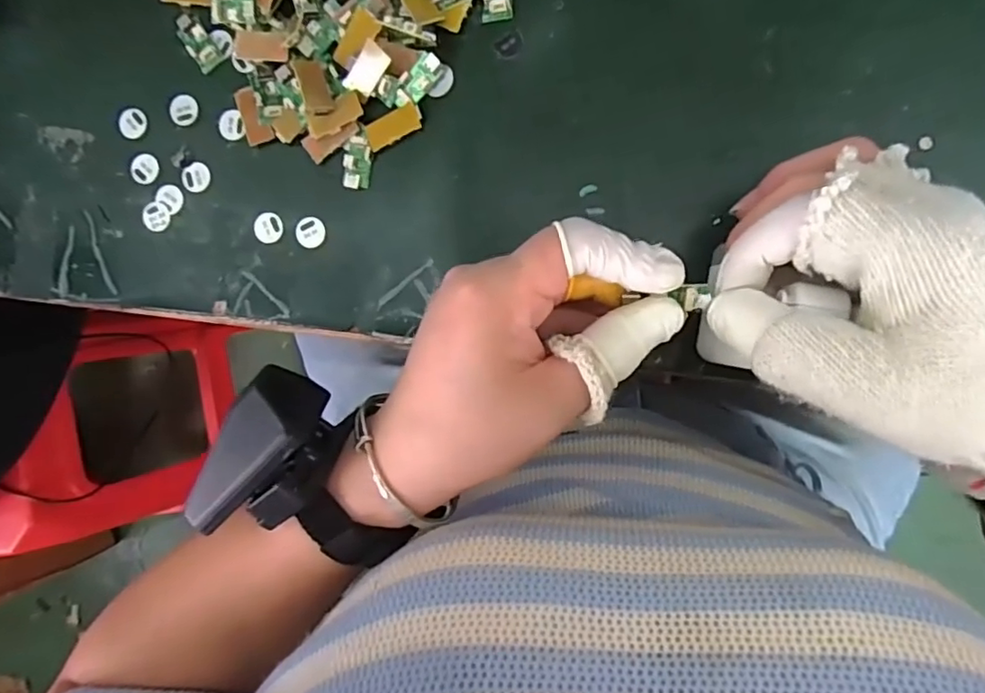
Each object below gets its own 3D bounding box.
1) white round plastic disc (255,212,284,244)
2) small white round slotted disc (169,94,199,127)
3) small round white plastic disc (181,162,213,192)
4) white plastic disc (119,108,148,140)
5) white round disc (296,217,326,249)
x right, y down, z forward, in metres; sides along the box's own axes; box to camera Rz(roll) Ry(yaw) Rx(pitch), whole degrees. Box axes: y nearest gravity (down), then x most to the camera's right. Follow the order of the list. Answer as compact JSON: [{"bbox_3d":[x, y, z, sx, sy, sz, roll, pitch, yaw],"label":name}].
[{"bbox_3d":[-0.126,-0.066,0.327,0.015,0.004,0.017,-3,91,8],"label":"white round plastic disc"},{"bbox_3d":[-0.175,-0.135,0.334,0.016,0.004,0.017,0,98,-2],"label":"small white round slotted disc"},{"bbox_3d":[-0.170,-0.097,0.335,0.016,0.004,0.017,0,92,8],"label":"small round white plastic disc"},{"bbox_3d":[-0.209,-0.130,0.340,0.015,0.005,0.017,-32,88,8],"label":"white plastic disc"},{"bbox_3d":[-0.101,-0.063,0.326,0.017,0.004,0.016,0,90,5],"label":"white round disc"}]

